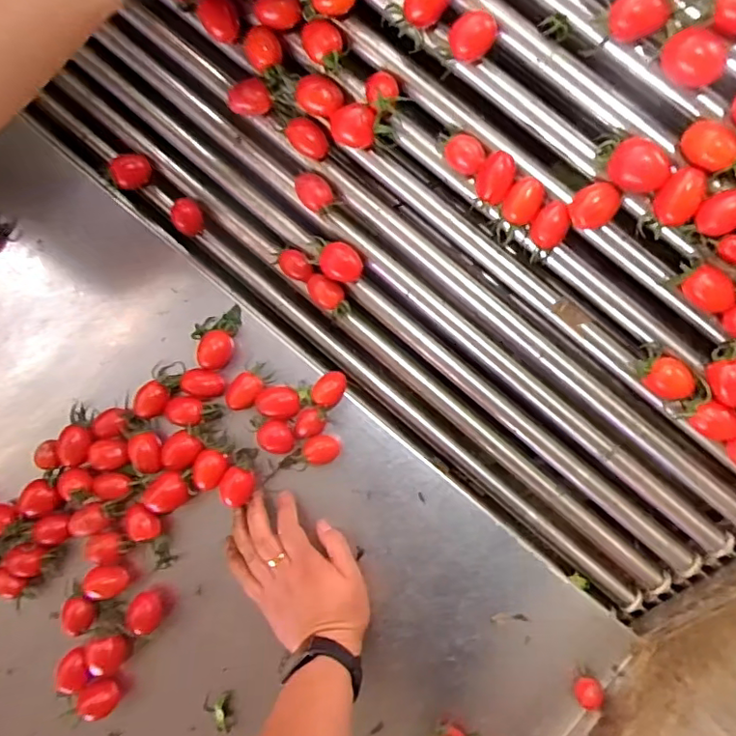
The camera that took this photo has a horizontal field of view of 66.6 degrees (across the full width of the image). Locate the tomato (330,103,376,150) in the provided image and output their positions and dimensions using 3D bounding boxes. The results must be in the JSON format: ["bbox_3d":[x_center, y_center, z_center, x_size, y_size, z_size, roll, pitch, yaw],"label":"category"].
[{"bbox_3d":[-0.012,-0.183,0.421,0.034,0.022,0.026,15,94,5],"label":"tomato"}]

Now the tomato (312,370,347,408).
[{"bbox_3d":[-0.033,0.018,0.483,0.031,0.018,0.026,-43,93,6],"label":"tomato"}]

